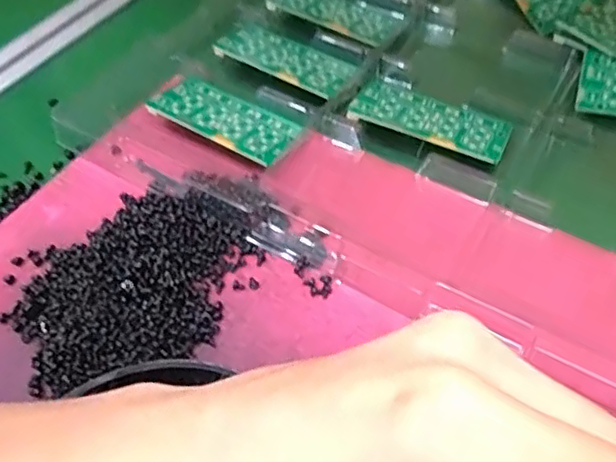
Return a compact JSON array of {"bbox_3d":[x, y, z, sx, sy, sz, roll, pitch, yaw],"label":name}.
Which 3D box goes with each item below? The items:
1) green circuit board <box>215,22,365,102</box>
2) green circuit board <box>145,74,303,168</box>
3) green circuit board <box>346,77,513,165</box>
[{"bbox_3d":[-0.016,-0.119,0.427,0.097,0.007,0.044,28,61,20],"label":"green circuit board"},{"bbox_3d":[-0.052,-0.071,0.392,0.091,0.005,0.048,28,47,18],"label":"green circuit board"},{"bbox_3d":[0.075,-0.071,0.387,0.093,0.007,0.044,19,57,17],"label":"green circuit board"}]

